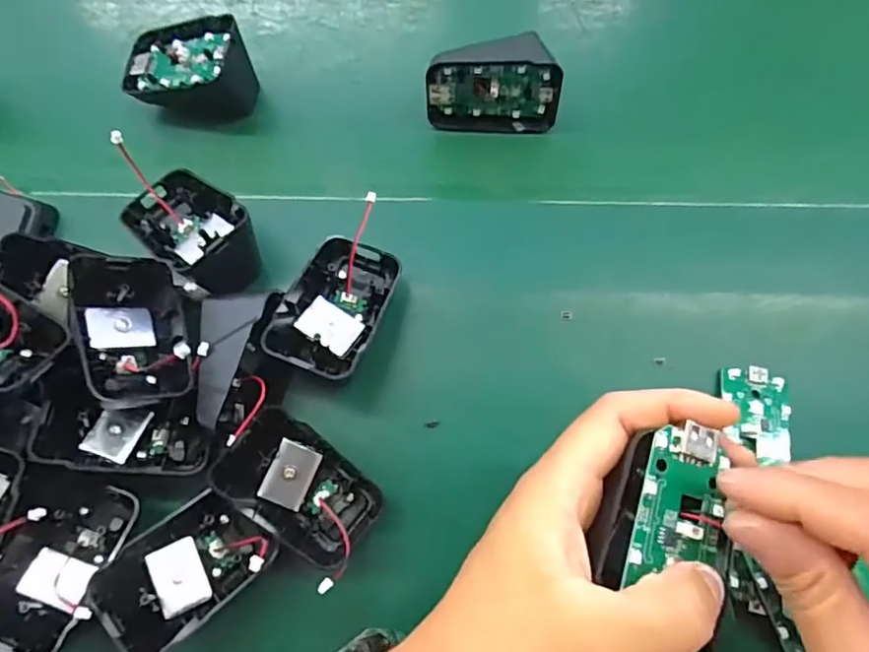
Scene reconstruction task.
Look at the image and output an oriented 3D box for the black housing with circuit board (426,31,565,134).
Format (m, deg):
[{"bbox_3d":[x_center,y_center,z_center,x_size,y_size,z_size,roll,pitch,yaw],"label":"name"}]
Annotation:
[{"bbox_3d":[0.032,-0.134,0.317,0.070,0.045,0.030,1,55,1],"label":"black housing with circuit board"}]

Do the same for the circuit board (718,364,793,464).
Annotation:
[{"bbox_3d":[0.152,0.041,0.272,0.030,0.004,0.042,5,74,3],"label":"circuit board"}]

